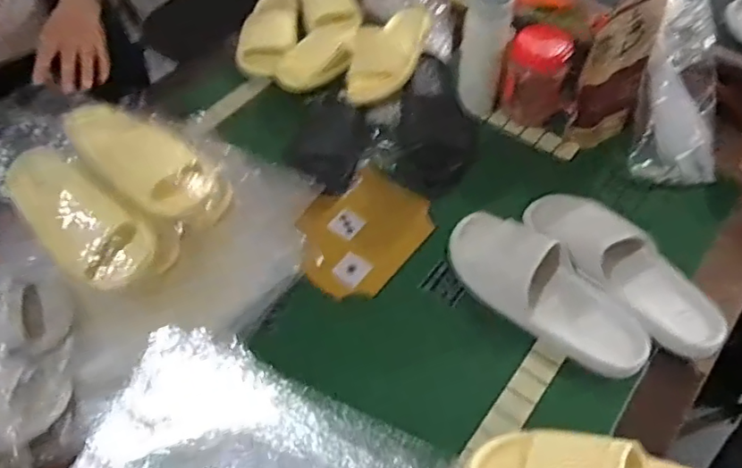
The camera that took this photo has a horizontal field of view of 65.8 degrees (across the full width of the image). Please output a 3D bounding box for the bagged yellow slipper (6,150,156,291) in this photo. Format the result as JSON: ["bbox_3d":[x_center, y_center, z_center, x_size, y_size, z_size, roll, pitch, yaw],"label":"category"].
[{"bbox_3d":[-0.365,-0.016,0.718,0.213,0.104,0.100,31,62,21],"label":"bagged yellow slipper"}]

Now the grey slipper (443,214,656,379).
[{"bbox_3d":[0.217,0.065,0.708,0.264,0.064,0.102,31,62,21],"label":"grey slipper"}]

